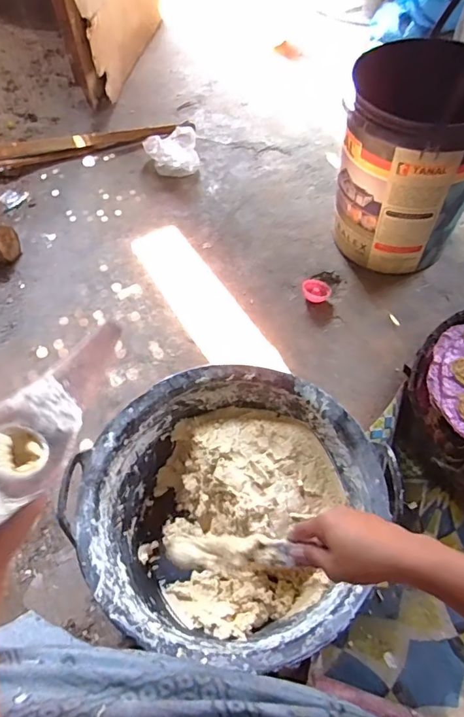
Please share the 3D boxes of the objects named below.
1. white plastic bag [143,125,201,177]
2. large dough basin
[{"bbox_3d":[-0.168,-0.578,1.327,0.138,0.099,0.110,-11,57,-5],"label":"white plastic bag"},{"bbox_3d":[-0.001,0.226,0.735,0.400,0.195,0.398,-1,57,2],"label":"large dough basin"}]

